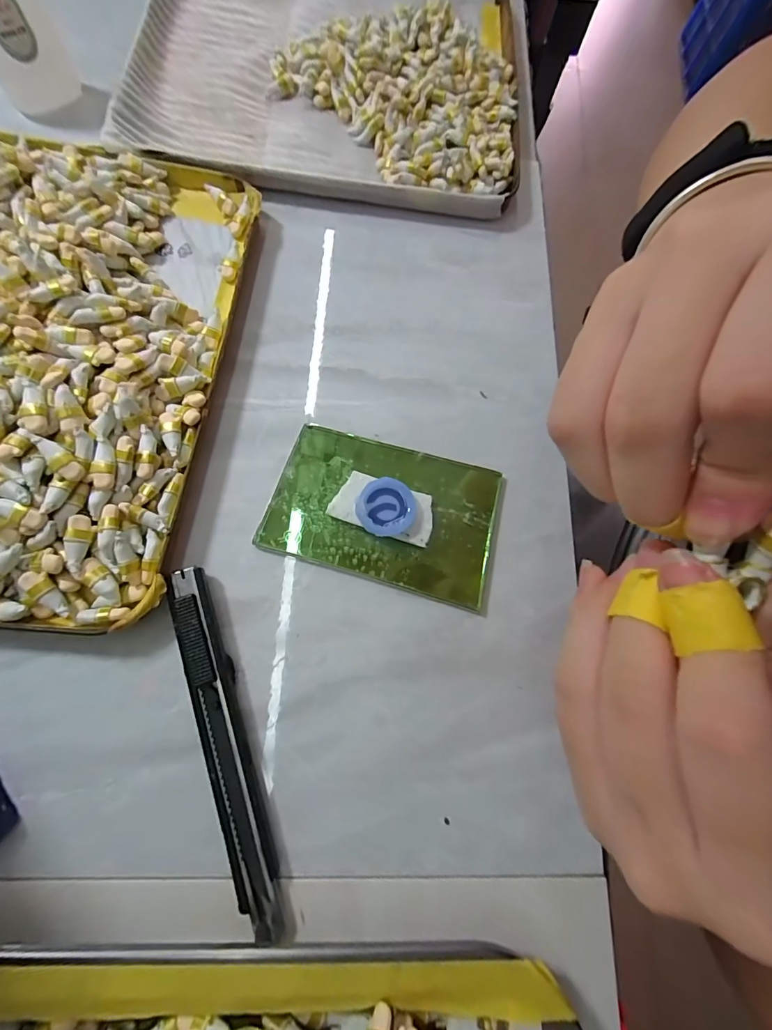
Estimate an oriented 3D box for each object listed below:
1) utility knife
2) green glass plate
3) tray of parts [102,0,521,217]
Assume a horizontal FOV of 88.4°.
[{"bbox_3d":[-0.063,0.085,0.156,0.014,0.013,0.132,-17,77,-11],"label":"utility knife"},{"bbox_3d":[0.001,-0.003,0.186,0.104,0.009,0.067,17,75,0],"label":"green glass plate"},{"bbox_3d":[-0.033,-0.301,0.257,0.236,0.022,0.232,5,74,-5],"label":"tray of parts"}]

